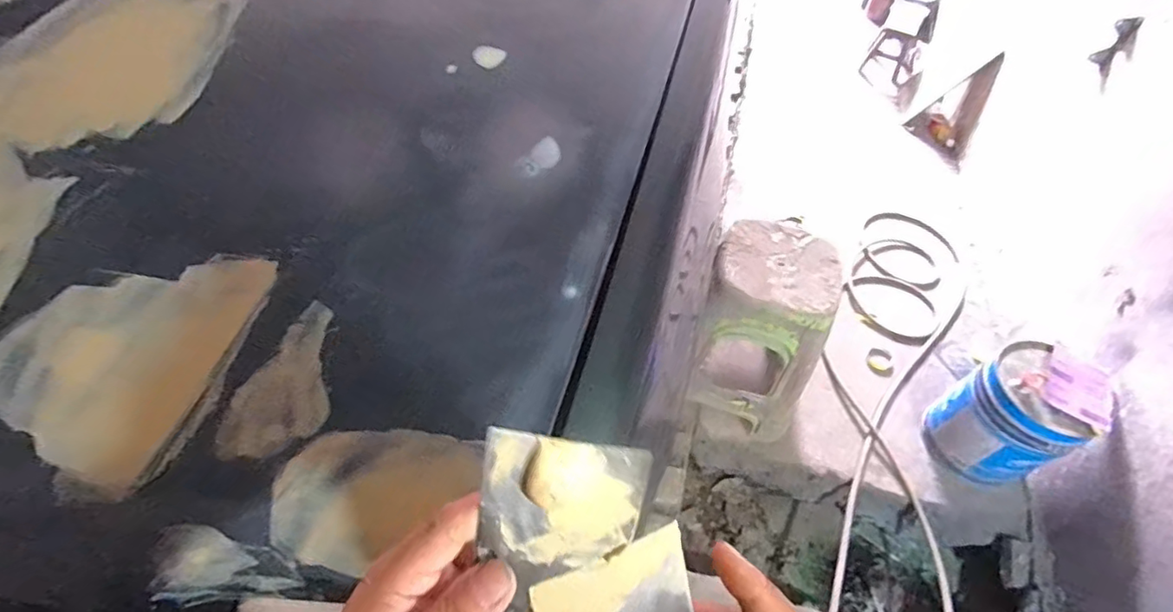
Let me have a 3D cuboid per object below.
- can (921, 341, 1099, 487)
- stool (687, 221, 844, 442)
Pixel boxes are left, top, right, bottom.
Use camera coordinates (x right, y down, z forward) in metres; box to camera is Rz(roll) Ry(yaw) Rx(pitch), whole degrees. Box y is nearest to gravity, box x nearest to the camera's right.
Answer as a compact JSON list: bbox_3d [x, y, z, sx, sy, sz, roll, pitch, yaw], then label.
[{"bbox_3d":[1.070,0.294,1.410,0.246,0.294,0.249,2,53,-3],"label":"can"},{"bbox_3d":[0.448,0.062,1.450,0.317,0.460,0.324,16,53,7],"label":"stool"}]

